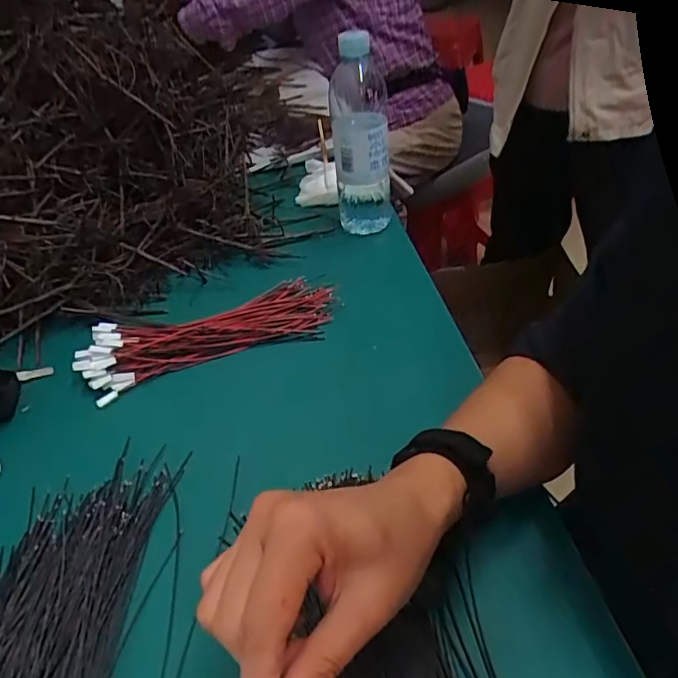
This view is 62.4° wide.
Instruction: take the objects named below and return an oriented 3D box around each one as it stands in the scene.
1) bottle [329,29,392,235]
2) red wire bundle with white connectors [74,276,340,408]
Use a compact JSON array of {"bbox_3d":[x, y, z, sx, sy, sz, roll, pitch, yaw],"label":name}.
[{"bbox_3d":[0.025,-0.226,0.649,0.064,0.213,0.062,-6,40,2],"label":"bottle"},{"bbox_3d":[-0.128,-0.011,0.562,0.250,0.028,0.081,-19,42,-12],"label":"red wire bundle with white connectors"}]

